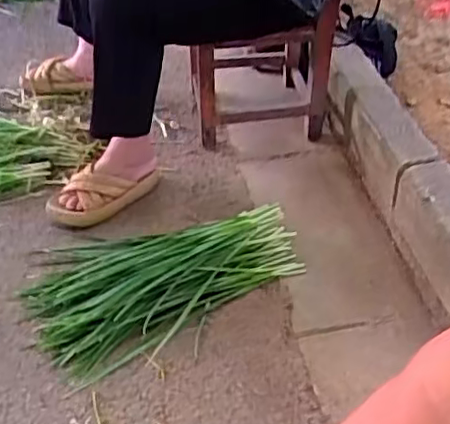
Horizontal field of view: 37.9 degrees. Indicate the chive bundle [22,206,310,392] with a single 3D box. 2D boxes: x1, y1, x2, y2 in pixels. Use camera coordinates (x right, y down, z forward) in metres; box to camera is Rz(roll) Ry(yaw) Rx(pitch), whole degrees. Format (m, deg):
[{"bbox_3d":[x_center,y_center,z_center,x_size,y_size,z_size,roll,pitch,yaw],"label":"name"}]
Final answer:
[{"bbox_3d":[-0.111,0.092,1.186,0.492,0.062,0.299,-21,44,-23],"label":"chive bundle"}]

